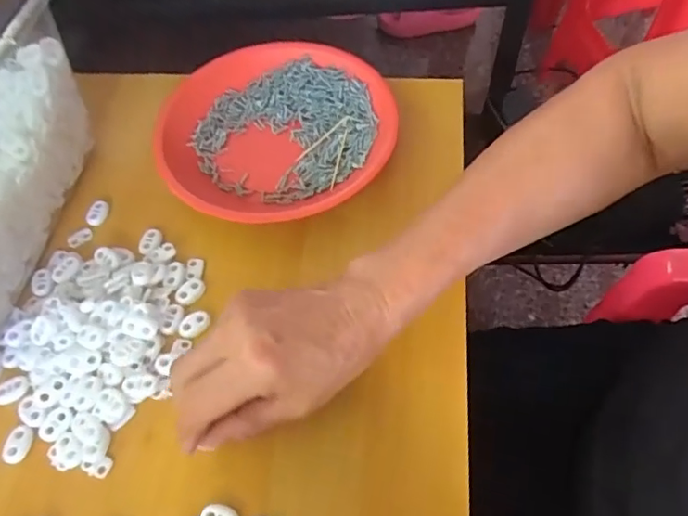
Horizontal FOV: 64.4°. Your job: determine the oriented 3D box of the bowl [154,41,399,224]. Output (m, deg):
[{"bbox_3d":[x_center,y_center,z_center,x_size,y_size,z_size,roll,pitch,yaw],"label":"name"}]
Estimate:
[{"bbox_3d":[-0.054,-0.107,0.460,0.186,0.031,0.185,-2,58,3],"label":"bowl"}]

